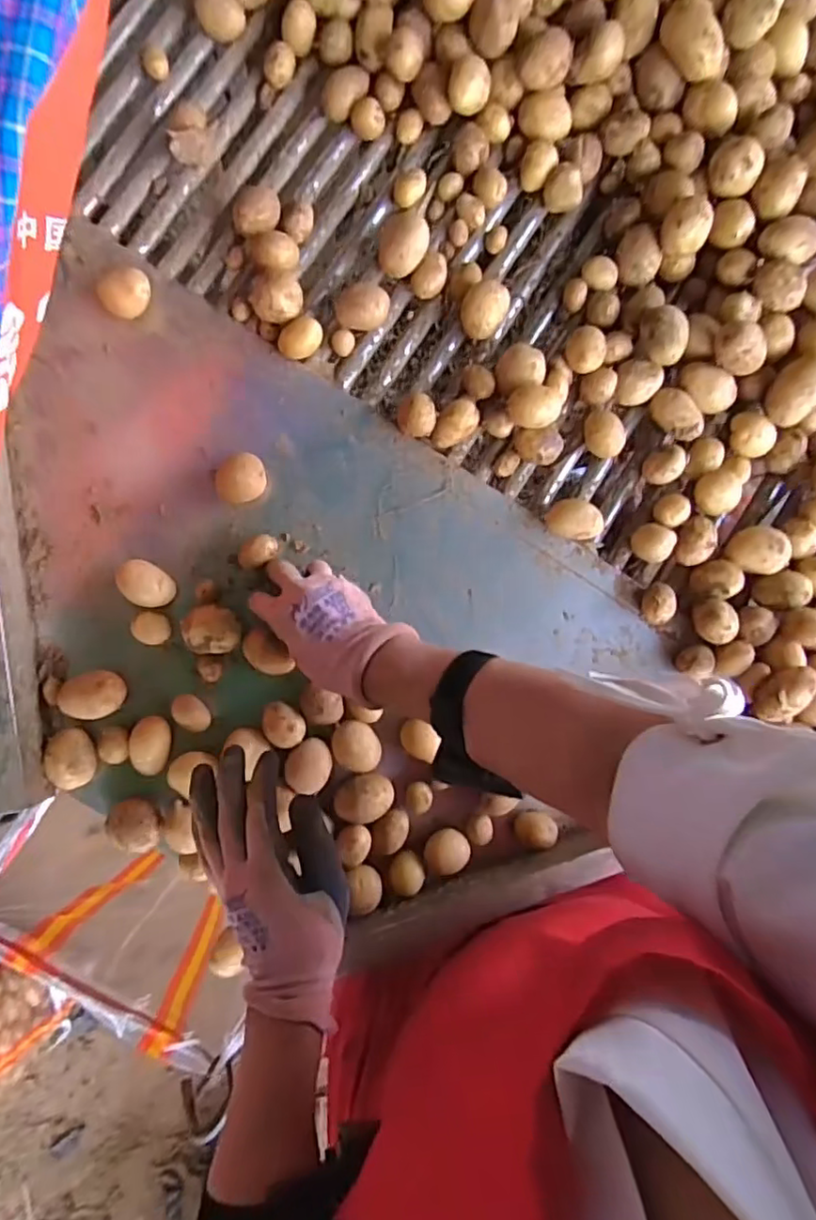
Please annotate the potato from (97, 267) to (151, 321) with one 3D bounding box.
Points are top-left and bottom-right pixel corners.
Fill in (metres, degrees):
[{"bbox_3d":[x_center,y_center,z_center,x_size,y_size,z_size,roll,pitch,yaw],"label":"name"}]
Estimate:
[{"bbox_3d":[-0.248,-0.276,0.528,0.046,0.033,0.039,14,83,-4],"label":"potato"}]

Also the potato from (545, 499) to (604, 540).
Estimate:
[{"bbox_3d":[0.152,-0.081,0.556,0.046,0.035,0.032,10,83,-4],"label":"potato"}]

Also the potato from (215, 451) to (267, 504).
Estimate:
[{"bbox_3d":[-0.146,-0.114,0.532,0.043,0.027,0.039,-9,85,-6],"label":"potato"}]

